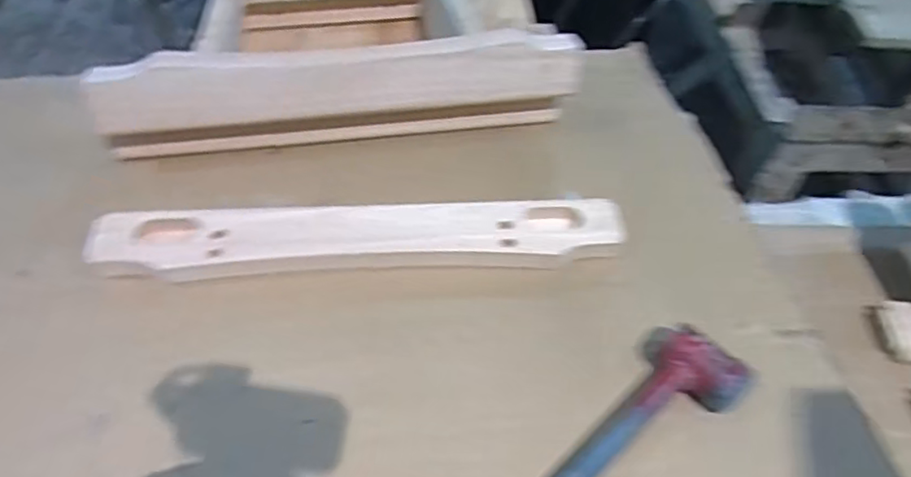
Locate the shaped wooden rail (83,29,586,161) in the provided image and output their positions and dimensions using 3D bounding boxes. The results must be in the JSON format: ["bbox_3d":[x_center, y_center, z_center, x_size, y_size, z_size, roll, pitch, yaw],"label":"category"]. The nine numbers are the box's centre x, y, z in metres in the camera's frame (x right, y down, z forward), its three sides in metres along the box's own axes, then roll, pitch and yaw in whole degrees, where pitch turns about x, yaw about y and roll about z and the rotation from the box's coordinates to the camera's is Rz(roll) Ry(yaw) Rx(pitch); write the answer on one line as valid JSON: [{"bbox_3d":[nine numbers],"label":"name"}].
[{"bbox_3d":[-0.115,-0.152,0.703,0.488,0.120,0.045,-7,51,-8],"label":"shaped wooden rail"}]

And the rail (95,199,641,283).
[{"bbox_3d":[-0.087,-0.001,0.616,0.496,0.016,0.077,-2,51,-3],"label":"rail"}]

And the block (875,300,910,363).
[{"bbox_3d":[0.485,0.097,0.692,0.044,0.020,0.073,1,51,-1],"label":"block"}]

